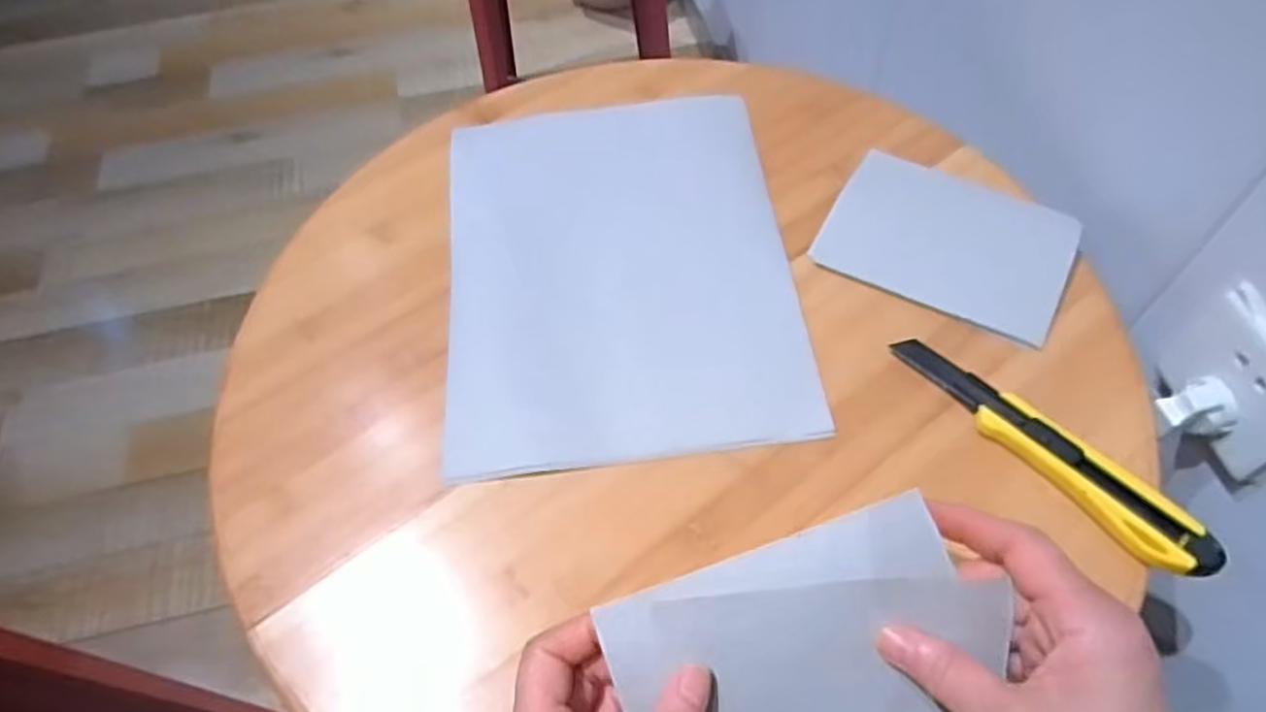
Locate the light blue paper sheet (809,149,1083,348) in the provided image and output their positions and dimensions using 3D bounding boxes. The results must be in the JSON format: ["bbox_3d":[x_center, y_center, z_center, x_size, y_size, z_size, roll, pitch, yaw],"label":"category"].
[{"bbox_3d":[0.218,-0.079,0.532,0.156,0.008,0.121,25,64,17],"label":"light blue paper sheet"}]

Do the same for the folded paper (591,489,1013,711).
[{"bbox_3d":[0.080,0.142,0.332,0.159,0.018,0.134,-18,99,-3],"label":"folded paper"}]

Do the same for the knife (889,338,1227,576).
[{"bbox_3d":[0.233,0.051,0.436,0.033,0.021,0.192,-40,65,-18],"label":"knife"}]

